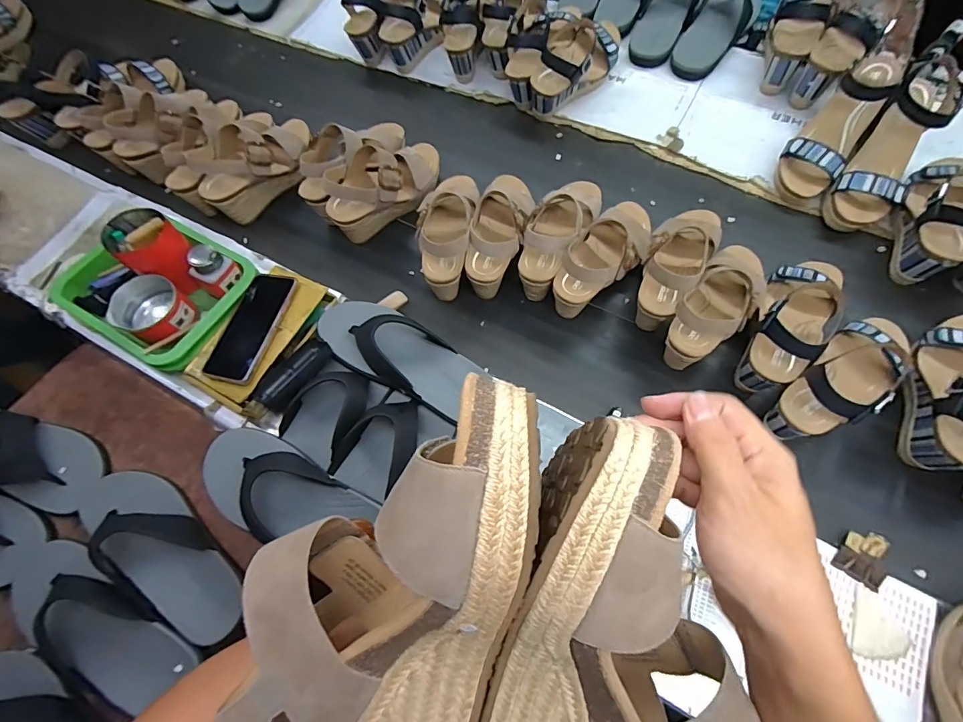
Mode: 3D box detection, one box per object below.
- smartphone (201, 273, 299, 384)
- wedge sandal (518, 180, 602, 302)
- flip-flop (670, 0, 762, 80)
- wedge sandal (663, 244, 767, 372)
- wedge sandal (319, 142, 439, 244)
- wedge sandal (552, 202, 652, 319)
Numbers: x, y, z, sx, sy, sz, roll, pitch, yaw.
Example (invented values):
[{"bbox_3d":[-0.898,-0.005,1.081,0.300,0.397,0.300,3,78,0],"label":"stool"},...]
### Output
[{"bbox_3d":[-0.316,-0.047,0.598,0.080,0.009,0.159,6,68,21],"label":"smartphone"},{"bbox_3d":[0.120,-0.202,0.676,0.086,0.122,0.237,22,56,12],"label":"wedge sandal"},{"bbox_3d":[0.461,-0.653,0.850,0.096,0.062,0.243,33,72,15],"label":"flip-flop"},{"bbox_3d":[0.338,-0.084,0.609,0.089,0.106,0.221,36,73,16],"label":"wedge sandal"},{"bbox_3d":[-0.151,-0.289,0.715,0.081,0.112,0.224,40,74,17],"label":"wedge sandal"},{"bbox_3d":[0.189,-0.161,0.661,0.090,0.123,0.232,31,58,16],"label":"wedge sandal"}]

